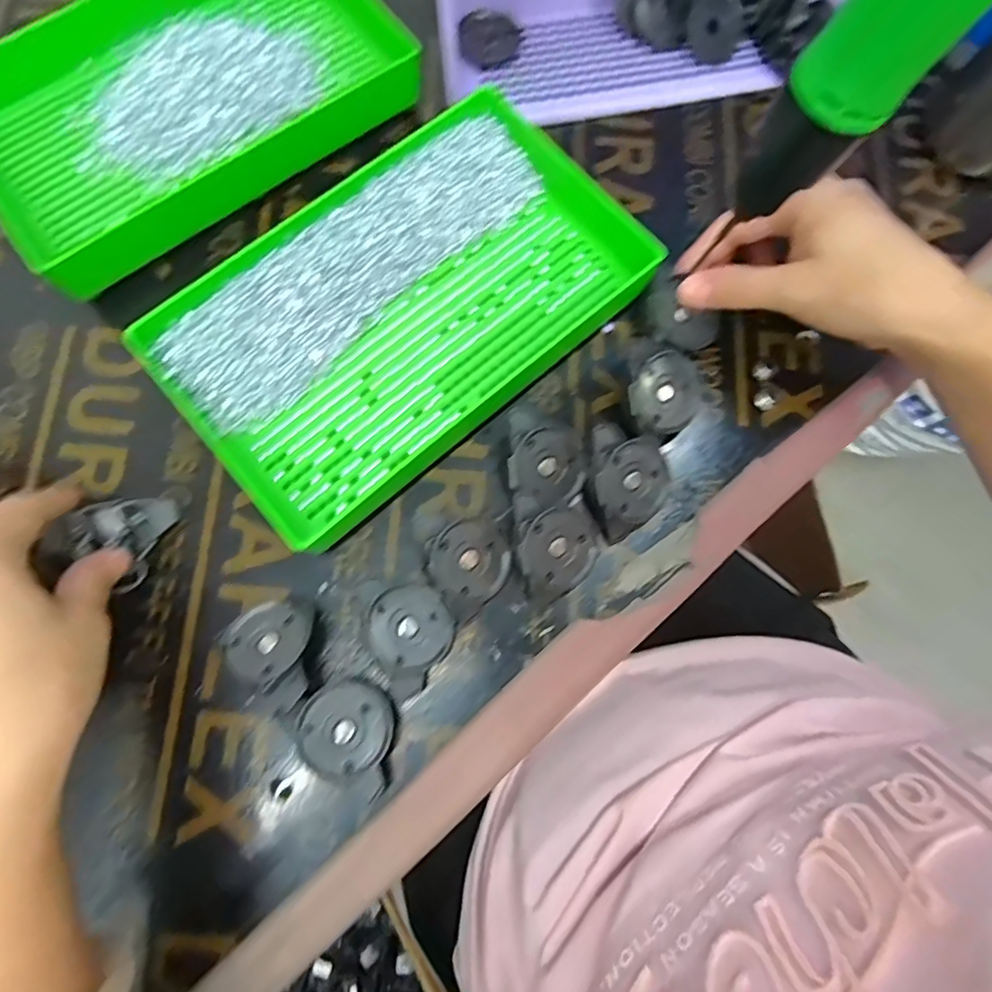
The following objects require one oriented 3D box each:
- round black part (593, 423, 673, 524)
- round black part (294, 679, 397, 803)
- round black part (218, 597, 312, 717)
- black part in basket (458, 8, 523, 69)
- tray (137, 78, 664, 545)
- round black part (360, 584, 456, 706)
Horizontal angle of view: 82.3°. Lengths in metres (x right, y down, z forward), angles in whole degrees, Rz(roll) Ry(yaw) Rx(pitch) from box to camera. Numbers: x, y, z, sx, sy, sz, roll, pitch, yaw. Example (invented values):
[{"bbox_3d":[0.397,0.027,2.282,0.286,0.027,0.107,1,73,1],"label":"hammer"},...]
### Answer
[{"bbox_3d":[0.068,-0.013,0.300,0.043,0.028,0.051,-40,82,-10],"label":"round black part"},{"bbox_3d":[-0.070,0.111,0.265,0.046,0.010,0.045,23,55,-4],"label":"round black part"},{"bbox_3d":[-0.104,0.074,0.275,0.038,0.032,0.048,-41,82,-10],"label":"round black part"},{"bbox_3d":[-0.004,-0.297,0.370,0.041,0.009,0.041,5,81,-11],"label":"black part in basket"},{"bbox_3d":[-0.051,-0.102,0.311,0.240,0.038,0.150,-41,81,-9],"label":"tray"},{"bbox_3d":[-0.041,0.068,0.279,0.042,0.008,0.047,-32,85,-32],"label":"round black part"}]

